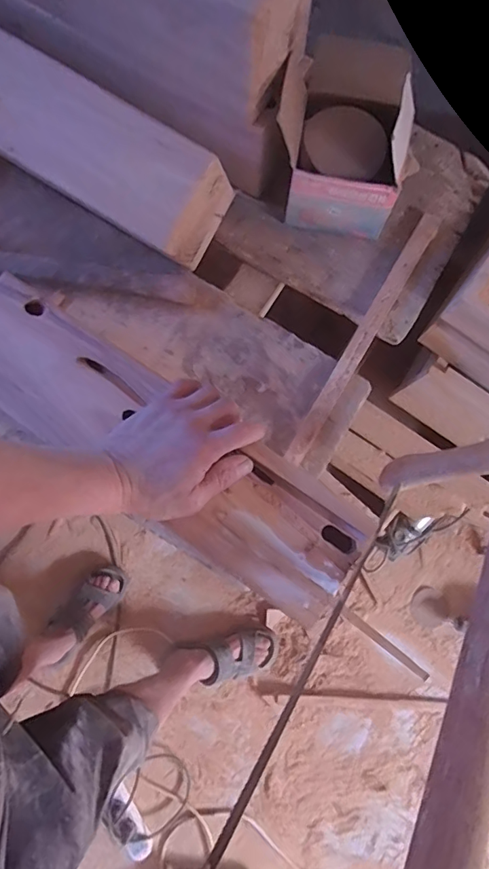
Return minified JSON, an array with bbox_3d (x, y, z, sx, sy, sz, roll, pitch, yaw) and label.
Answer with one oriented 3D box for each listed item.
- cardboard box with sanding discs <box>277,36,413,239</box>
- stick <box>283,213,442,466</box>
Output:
[{"bbox_3d":[0.114,-0.342,0.578,0.156,0.151,0.128,11,78,0],"label":"cardboard box with sanding discs"},{"bbox_3d":[0.155,-0.130,0.603,0.027,0.016,0.384,32,79,4],"label":"stick"}]

